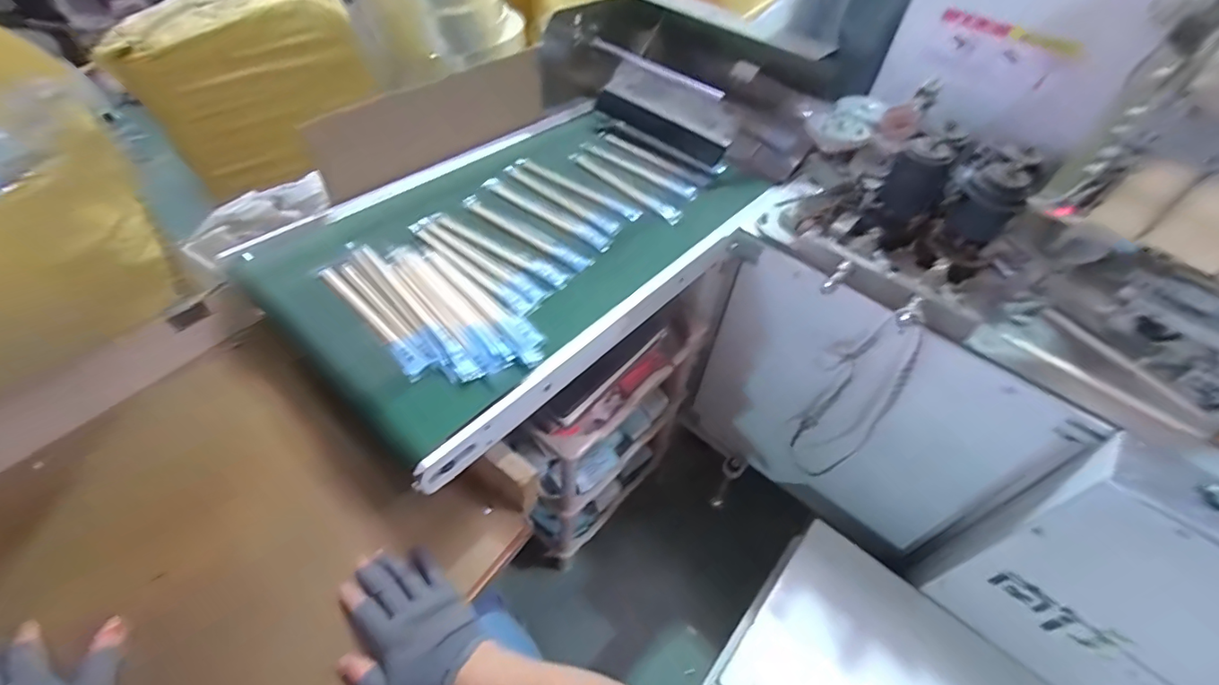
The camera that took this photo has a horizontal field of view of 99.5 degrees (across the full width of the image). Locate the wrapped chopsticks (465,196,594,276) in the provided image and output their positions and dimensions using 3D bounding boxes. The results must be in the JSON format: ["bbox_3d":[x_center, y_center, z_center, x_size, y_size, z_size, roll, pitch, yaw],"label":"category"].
[{"bbox_3d":[-0.116,-0.153,0.716,0.216,0.015,0.033,30,54,20],"label":"wrapped chopsticks"}]

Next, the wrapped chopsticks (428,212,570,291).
[{"bbox_3d":[-0.150,-0.129,0.694,0.226,0.009,0.032,29,53,19],"label":"wrapped chopsticks"}]

